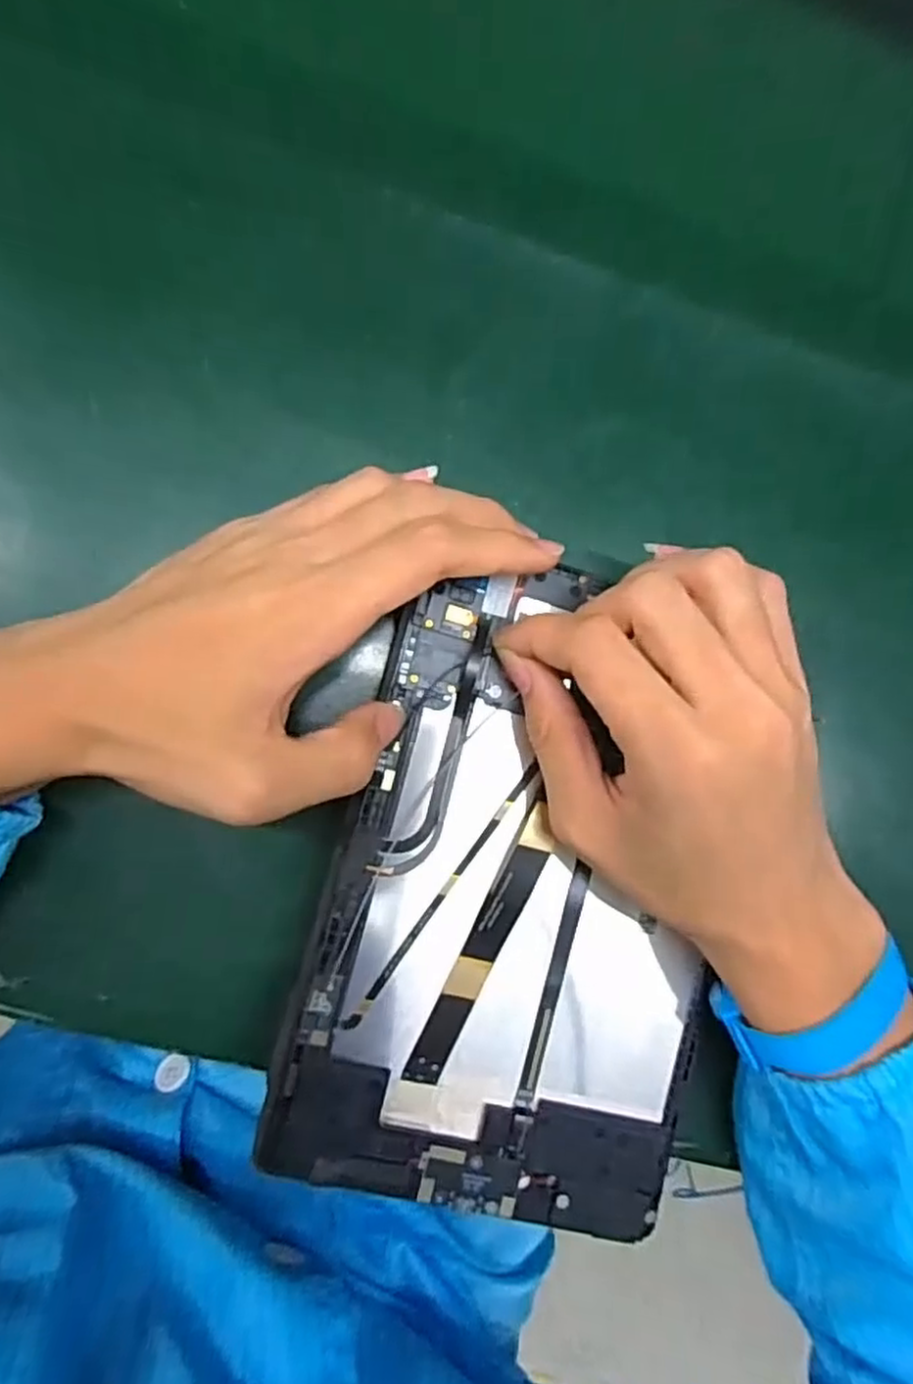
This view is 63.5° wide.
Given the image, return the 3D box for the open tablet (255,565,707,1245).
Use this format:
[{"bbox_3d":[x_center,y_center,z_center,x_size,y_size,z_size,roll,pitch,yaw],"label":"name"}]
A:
[{"bbox_3d":[0.029,0.076,0.280,0.150,0.008,0.230,15,85,-9],"label":"open tablet"}]

